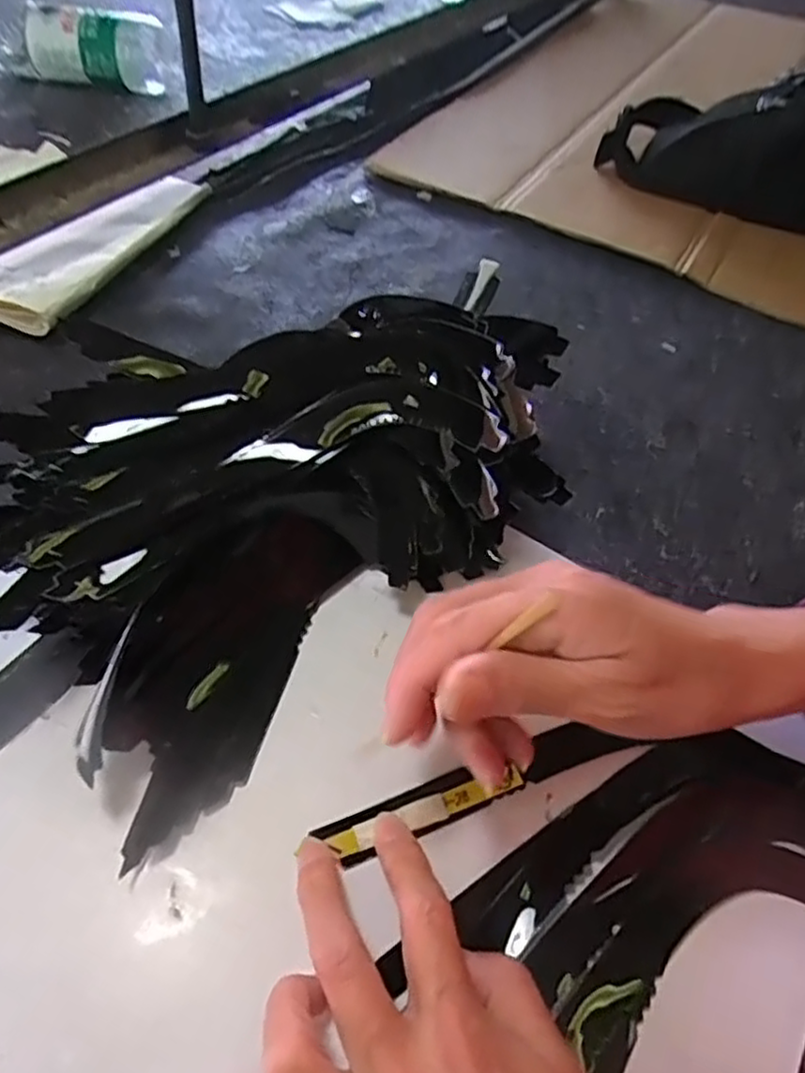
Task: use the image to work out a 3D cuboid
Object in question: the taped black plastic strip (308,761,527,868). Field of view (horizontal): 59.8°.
[{"bbox_3d":[0.007,0.114,0.290,0.083,0.004,0.020,-14,54,-13],"label":"taped black plastic strip"}]

